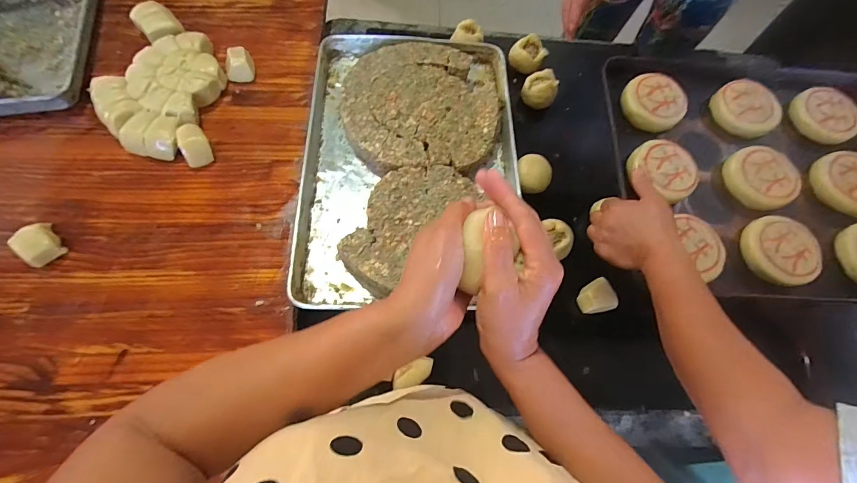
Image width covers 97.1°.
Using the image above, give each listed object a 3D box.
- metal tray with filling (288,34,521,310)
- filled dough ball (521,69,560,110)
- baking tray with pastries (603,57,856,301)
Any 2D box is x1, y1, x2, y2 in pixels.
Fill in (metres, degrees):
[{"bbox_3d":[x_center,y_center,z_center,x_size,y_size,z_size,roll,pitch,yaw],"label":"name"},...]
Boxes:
[{"bbox_3d":[-0.030,-0.175,0.740,0.396,0.063,0.567,1,68,-5],"label":"metal tray with filling"},{"bbox_3d":[0.244,-0.331,0.827,0.071,0.045,0.066,2,68,-4],"label":"filled dough ball"},{"bbox_3d":[0.566,-0.106,0.584,0.572,0.060,0.382,3,68,-4],"label":"baking tray with pastries"}]

